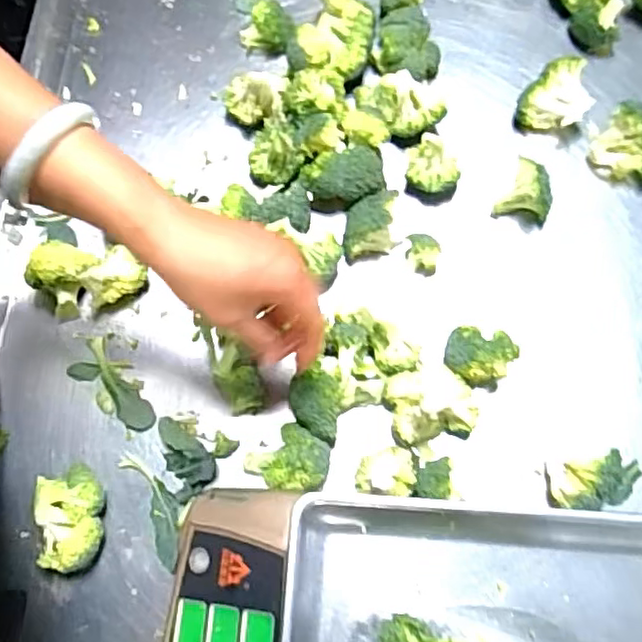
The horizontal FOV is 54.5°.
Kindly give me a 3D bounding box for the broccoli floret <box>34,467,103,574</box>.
[{"bbox_3d":[-0.192,0.152,0.485,0.049,0.039,0.077,-9,71,-1],"label":"broccoli floret"}]

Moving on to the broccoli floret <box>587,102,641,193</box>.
[{"bbox_3d":[0.285,-0.160,0.565,0.054,0.054,0.069,-44,75,-11],"label":"broccoli floret"}]

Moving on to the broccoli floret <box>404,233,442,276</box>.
[{"bbox_3d":[0.089,-0.057,0.554,0.029,0.044,0.027,12,72,6],"label":"broccoli floret"}]

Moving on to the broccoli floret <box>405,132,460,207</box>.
[{"bbox_3d":[0.097,-0.135,0.568,0.034,0.054,0.050,-43,75,-11],"label":"broccoli floret"}]

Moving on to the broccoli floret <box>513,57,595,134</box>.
[{"bbox_3d":[0.222,-0.212,0.590,0.060,0.043,0.059,18,73,8],"label":"broccoli floret"}]

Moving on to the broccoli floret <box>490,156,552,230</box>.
[{"bbox_3d":[0.188,-0.118,0.559,0.047,0.047,0.053,23,74,10],"label":"broccoli floret"}]

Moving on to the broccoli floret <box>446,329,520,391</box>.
[{"bbox_3d":[0.128,0.033,0.512,0.053,0.057,0.039,8,72,5],"label":"broccoli floret"}]

